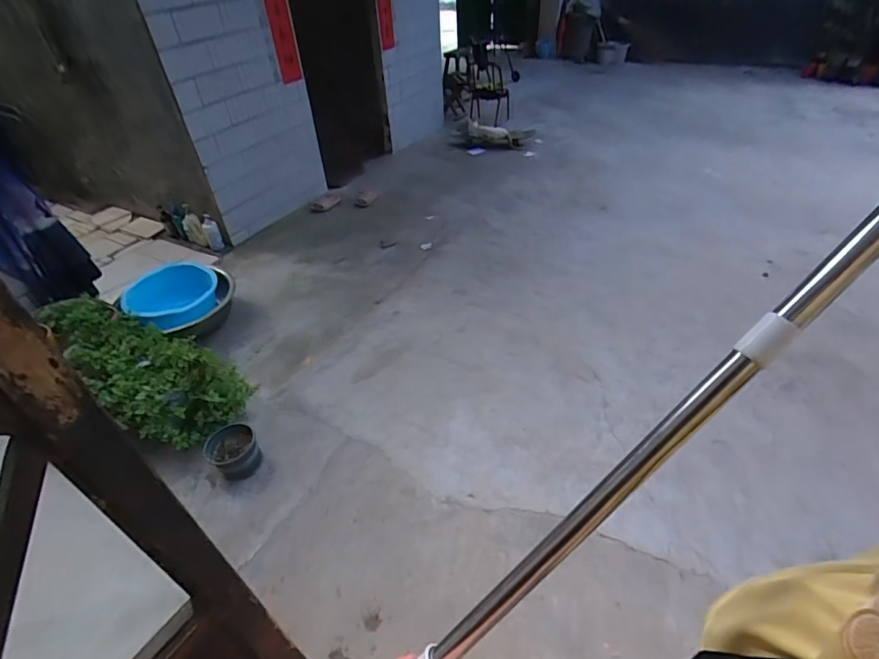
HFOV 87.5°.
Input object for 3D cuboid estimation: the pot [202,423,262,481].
[{"bbox_3d":[-0.659,0.393,1.478,0.133,0.124,0.142,-3,39,2],"label":"pot"}]

